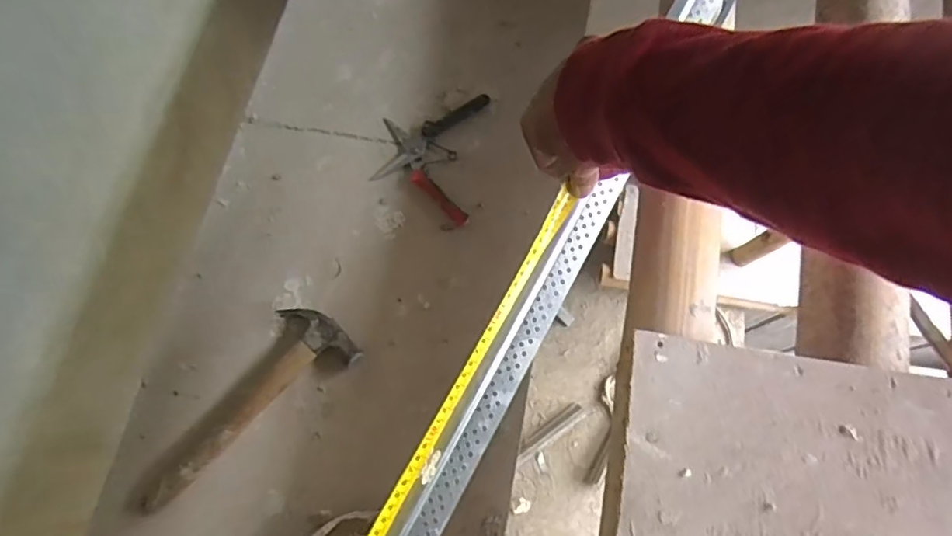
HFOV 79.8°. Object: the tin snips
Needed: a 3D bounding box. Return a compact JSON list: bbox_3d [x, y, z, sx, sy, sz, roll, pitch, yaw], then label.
[{"bbox_3d":[-0.058,-0.138,0.685,0.120,0.014,0.164,9,73,3],"label":"tin snips"}]

